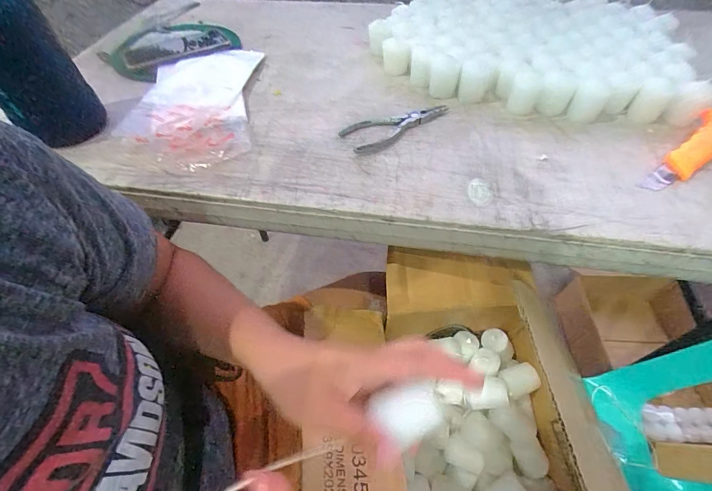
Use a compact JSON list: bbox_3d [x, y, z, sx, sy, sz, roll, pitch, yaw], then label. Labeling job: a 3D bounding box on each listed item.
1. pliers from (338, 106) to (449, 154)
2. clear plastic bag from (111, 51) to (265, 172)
[{"bbox_3d":[0.051,-0.150,0.425,0.139,0.007,0.056,-27,58,-18],"label":"pliers"},{"bbox_3d":[-0.212,-0.198,0.466,0.148,0.024,0.266,-6,54,-4],"label":"clear plastic bag"}]

